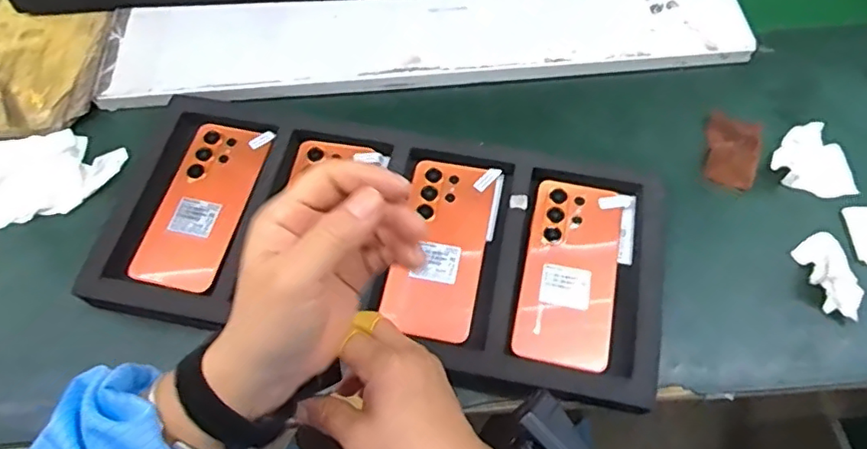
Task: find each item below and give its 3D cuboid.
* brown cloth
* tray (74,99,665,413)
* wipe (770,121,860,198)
[{"bbox_3d":[0.297,-0.074,0.594,0.052,0.011,0.078,19,63,11],"label":"brown cloth"},{"bbox_3d":[-0.045,0.015,0.538,0.488,0.037,0.215,10,63,7],"label":"tray"},{"bbox_3d":[0.367,-0.061,0.577,0.070,0.012,0.077,-8,61,-3],"label":"wipe"}]

